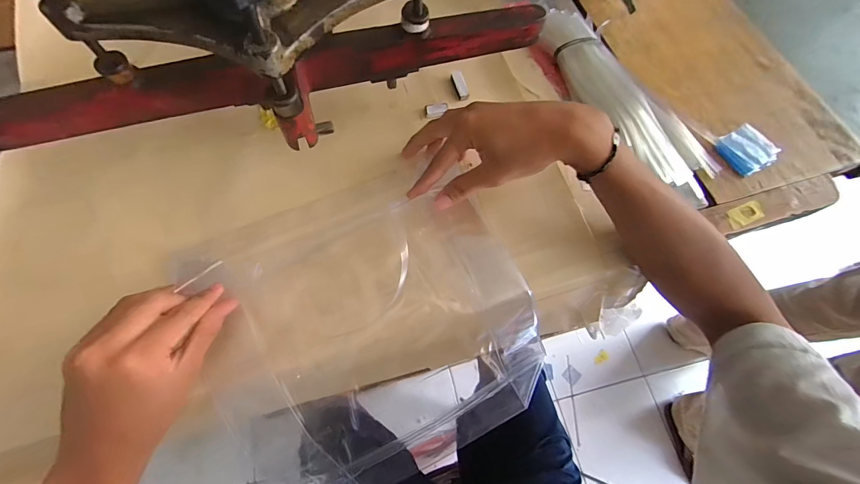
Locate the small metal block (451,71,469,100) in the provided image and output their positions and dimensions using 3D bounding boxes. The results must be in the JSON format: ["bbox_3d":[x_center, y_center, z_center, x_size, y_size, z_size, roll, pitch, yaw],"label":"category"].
[{"bbox_3d":[0.034,-0.179,0.417,0.013,0.005,0.038,-14,68,-9],"label":"small metal block"}]

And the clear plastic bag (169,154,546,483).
[{"bbox_3d":[-0.046,0.087,0.348,0.268,0.115,0.234,-23,70,-12],"label":"clear plastic bag"}]

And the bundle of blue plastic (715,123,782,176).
[{"bbox_3d":[0.346,-0.101,0.399,0.059,0.013,0.049,-25,70,-13],"label":"bundle of blue plastic"}]

